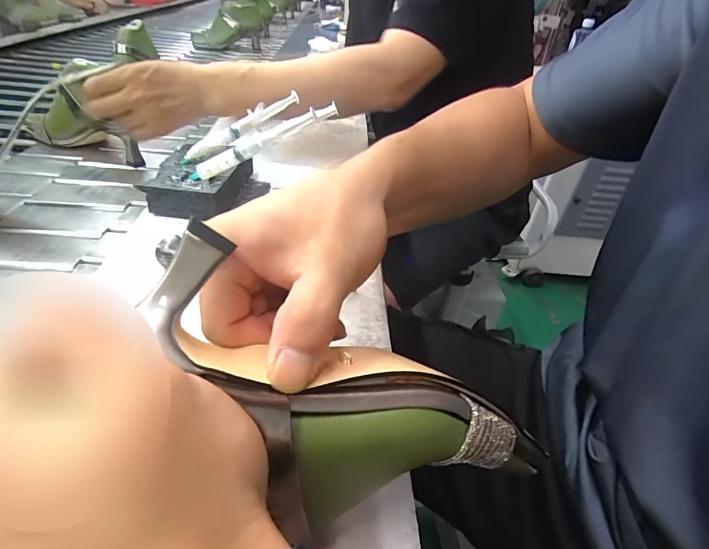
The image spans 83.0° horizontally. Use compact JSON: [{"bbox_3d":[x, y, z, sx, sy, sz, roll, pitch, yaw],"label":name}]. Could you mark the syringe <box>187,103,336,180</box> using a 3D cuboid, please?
[{"bbox_3d":[-0.104,-0.130,0.408,0.158,0.019,0.013,-21,35,15],"label":"syringe"}]

